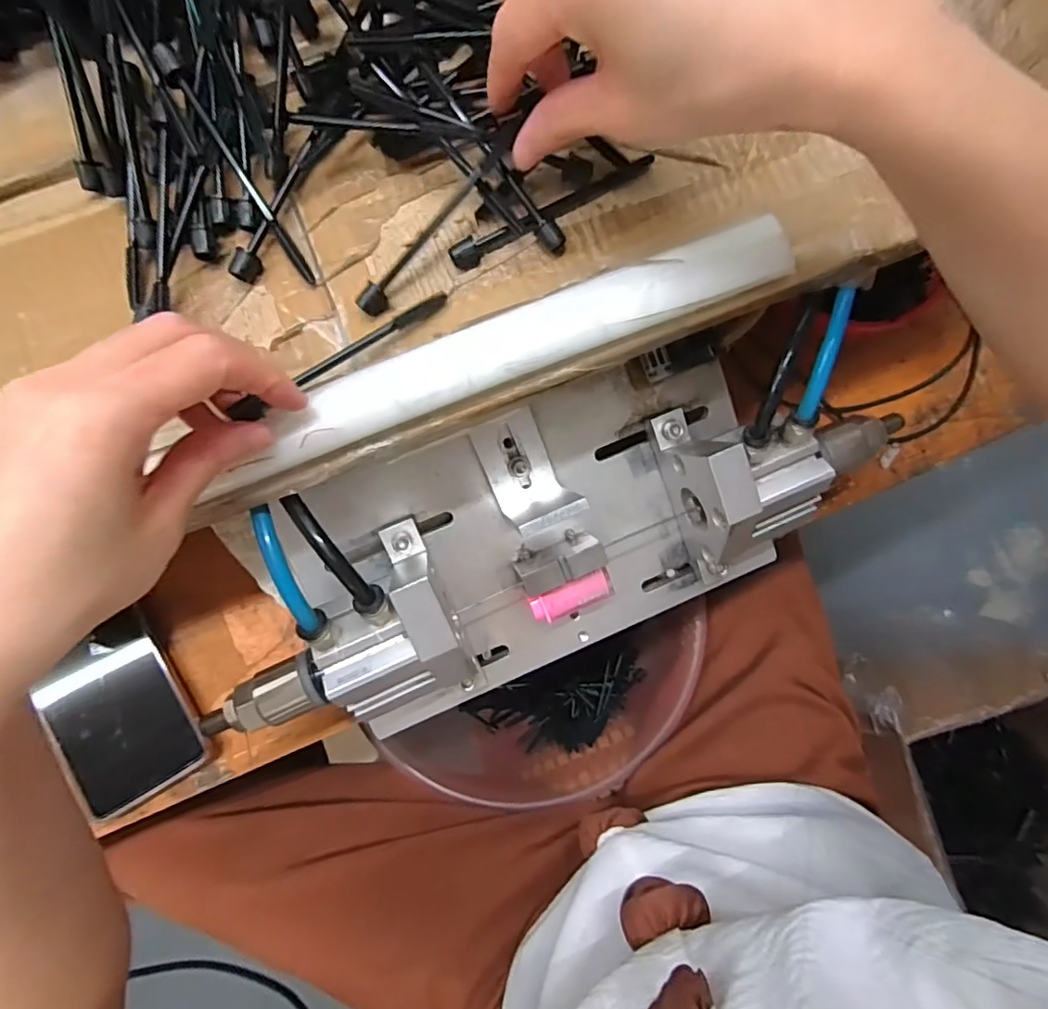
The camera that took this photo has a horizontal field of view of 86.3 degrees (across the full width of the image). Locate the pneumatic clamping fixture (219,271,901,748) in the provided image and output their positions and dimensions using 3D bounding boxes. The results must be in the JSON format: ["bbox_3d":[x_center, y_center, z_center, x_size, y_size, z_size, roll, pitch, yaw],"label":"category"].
[{"bbox_3d":[0.018,0.010,0.307,0.369,0.113,0.146,-23,81,-5],"label":"pneumatic clamping fixture"}]

